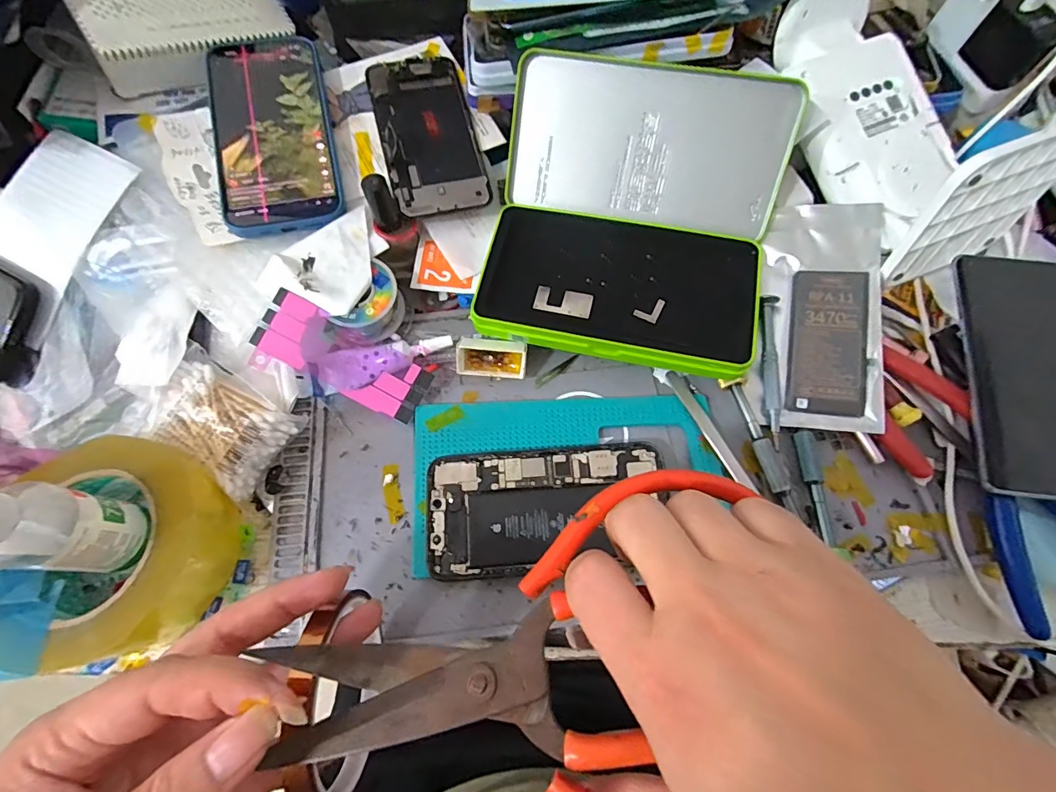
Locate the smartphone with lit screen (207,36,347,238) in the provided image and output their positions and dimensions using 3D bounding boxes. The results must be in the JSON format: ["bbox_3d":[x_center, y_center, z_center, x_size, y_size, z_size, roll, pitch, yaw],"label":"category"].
[{"bbox_3d":[-0.187,-0.195,0.341,0.080,0.007,0.160,-12,78,-9],"label":"smartphone with lit screen"}]

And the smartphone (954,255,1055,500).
[{"bbox_3d":[0.322,-0.015,0.298,0.077,0.012,0.159,7,76,2],"label":"smartphone"}]

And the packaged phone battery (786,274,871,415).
[{"bbox_3d":[0.204,-0.037,0.314,0.046,0.004,0.101,6,79,20],"label":"packaged phone battery"}]

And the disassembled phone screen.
[{"bbox_3d":[-0.077,-0.205,0.360,0.070,0.004,0.142,-14,76,-9],"label":"disassembled phone screen"}]

